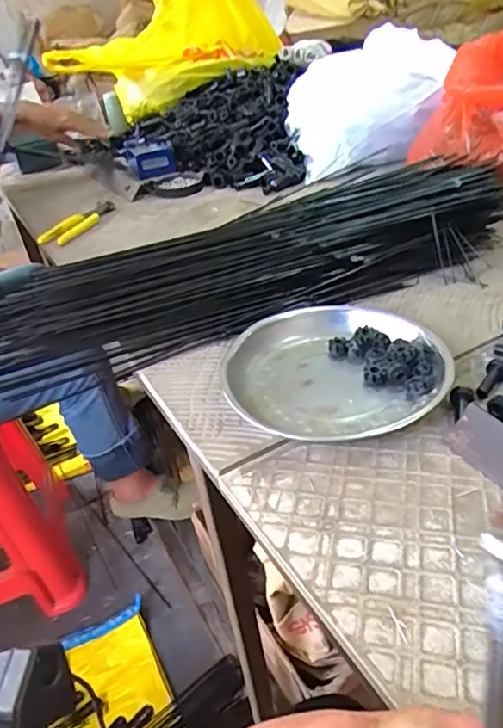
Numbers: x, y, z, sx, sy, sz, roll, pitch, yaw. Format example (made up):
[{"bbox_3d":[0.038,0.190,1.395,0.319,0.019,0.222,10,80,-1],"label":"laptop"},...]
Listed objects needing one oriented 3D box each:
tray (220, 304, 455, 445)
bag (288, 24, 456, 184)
[{"bbox_3d":[0.064,-0.004,0.489,0.174,0.023,0.169,-4,35,3],"label":"tray"},{"bbox_3d":[0.207,-0.493,1.028,0.278,0.167,0.306,-4,35,6],"label":"bag"}]

